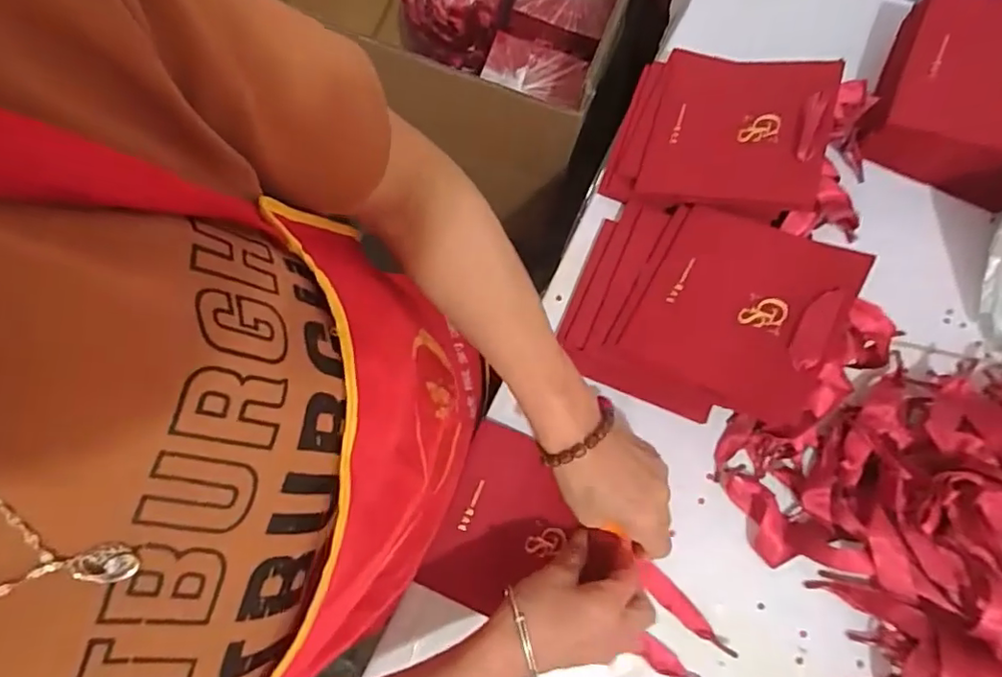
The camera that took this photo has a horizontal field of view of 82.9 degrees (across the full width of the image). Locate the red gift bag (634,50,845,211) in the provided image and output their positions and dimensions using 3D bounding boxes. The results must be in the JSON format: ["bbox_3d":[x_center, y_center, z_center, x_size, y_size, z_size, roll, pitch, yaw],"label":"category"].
[{"bbox_3d":[0.198,-0.181,0.478,0.138,0.011,0.151,12,72,26],"label":"red gift bag"}]

